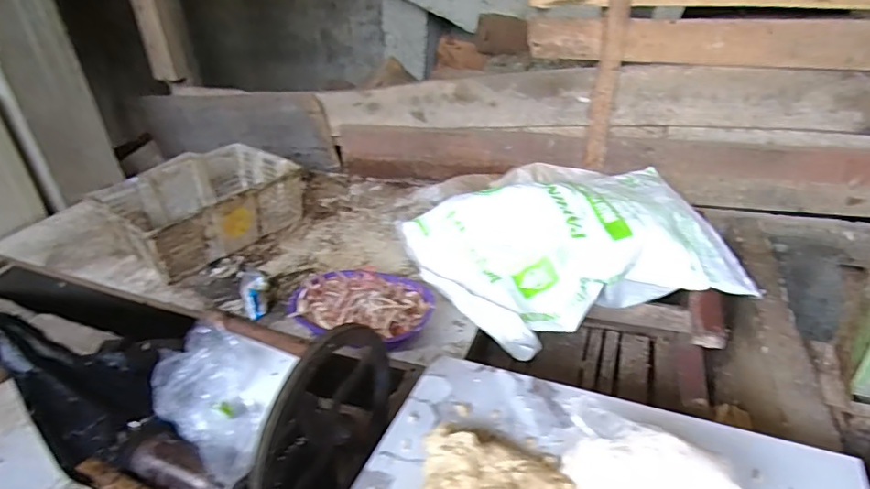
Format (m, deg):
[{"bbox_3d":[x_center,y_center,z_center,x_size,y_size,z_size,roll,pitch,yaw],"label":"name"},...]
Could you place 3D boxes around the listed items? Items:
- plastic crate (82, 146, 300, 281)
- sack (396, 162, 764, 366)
[{"bbox_3d":[-0.642,-0.107,1.453,0.335,0.157,0.460,21,39,33],"label":"plastic crate"},{"bbox_3d":[0.303,0.008,1.146,0.657,0.220,0.425,-12,33,-15],"label":"sack"}]

